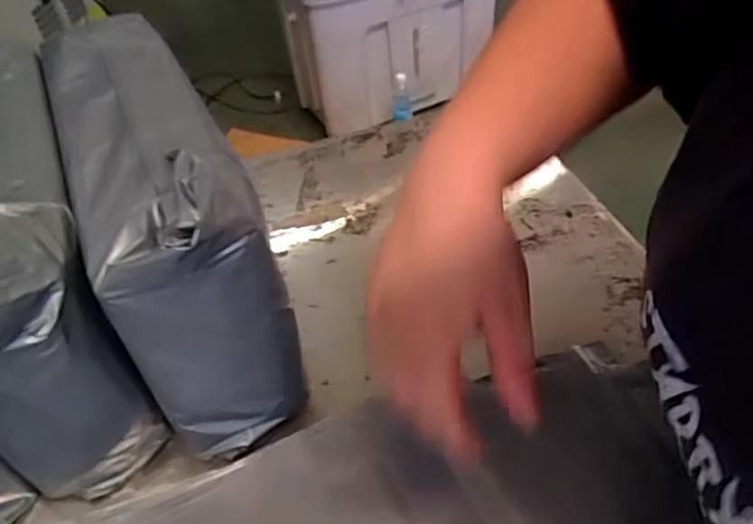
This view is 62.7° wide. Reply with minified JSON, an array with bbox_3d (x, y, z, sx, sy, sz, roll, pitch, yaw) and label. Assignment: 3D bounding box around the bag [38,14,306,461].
[{"bbox_3d":[-0.149,-0.039,0.444,0.090,0.194,0.318,-22,47,-15],"label":"bag"}]

